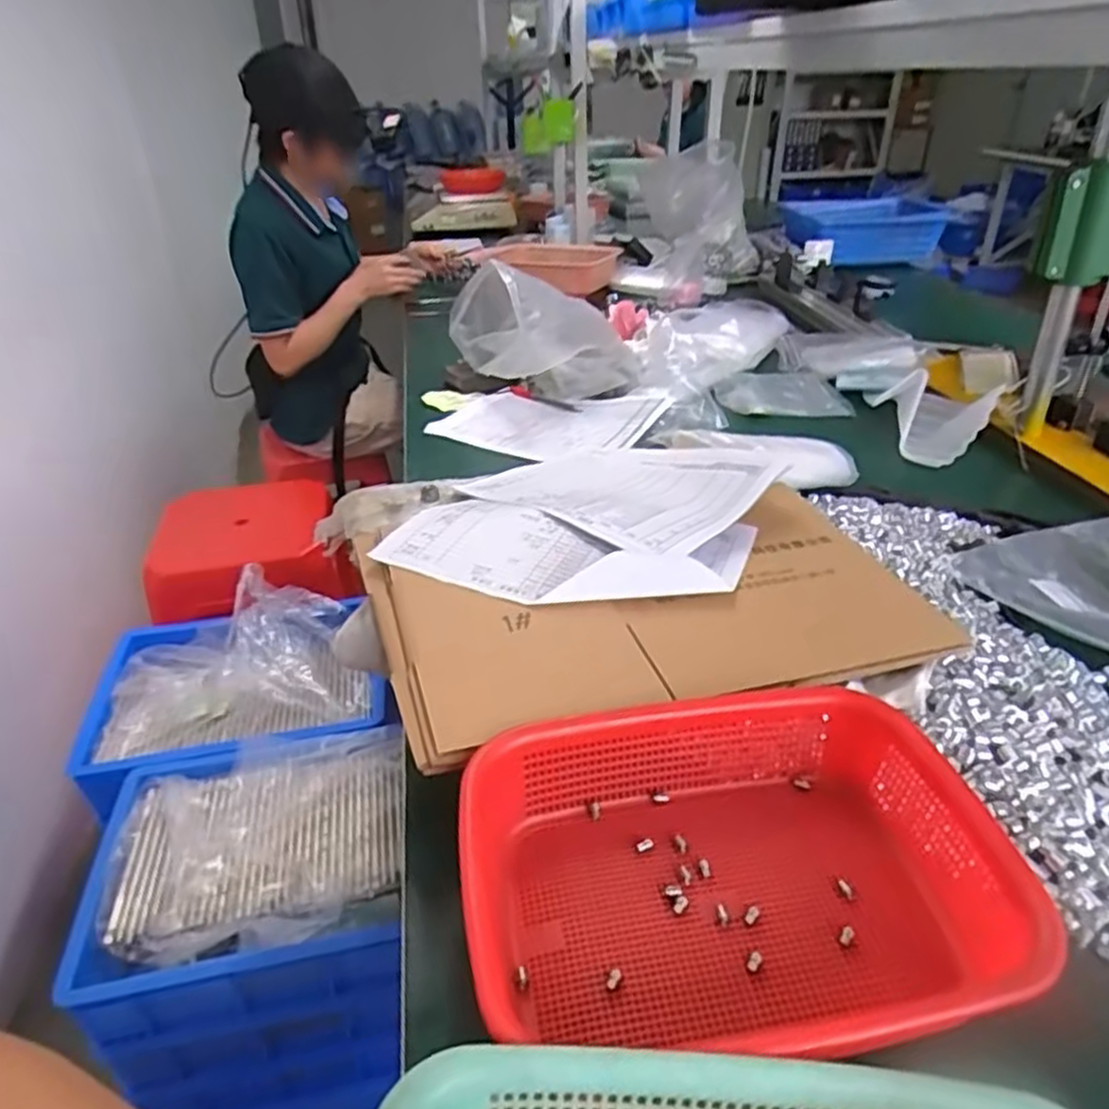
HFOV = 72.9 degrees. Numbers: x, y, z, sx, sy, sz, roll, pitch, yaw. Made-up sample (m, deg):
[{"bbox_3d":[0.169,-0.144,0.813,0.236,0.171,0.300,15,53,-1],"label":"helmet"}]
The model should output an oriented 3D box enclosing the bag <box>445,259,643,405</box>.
[{"bbox_3d":[-0.015,-0.320,1.076,0.273,0.161,0.142,-1,33,-1],"label":"bag"}]

